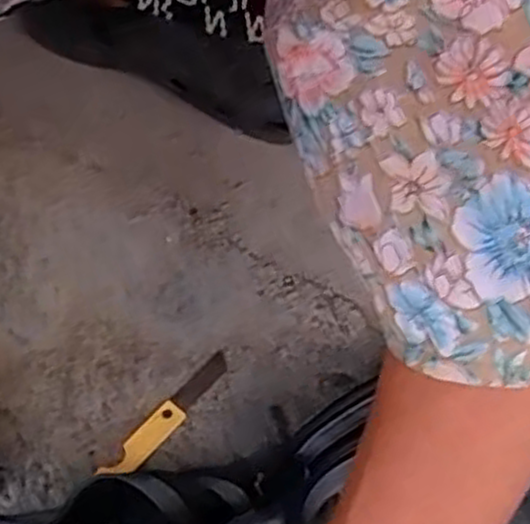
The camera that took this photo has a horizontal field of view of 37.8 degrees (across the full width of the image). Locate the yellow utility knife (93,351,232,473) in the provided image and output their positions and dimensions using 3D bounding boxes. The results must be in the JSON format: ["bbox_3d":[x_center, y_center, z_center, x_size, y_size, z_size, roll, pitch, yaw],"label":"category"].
[{"bbox_3d":[-0.061,0.099,0.494,0.017,0.004,0.105,39,67,19],"label":"yellow utility knife"}]

